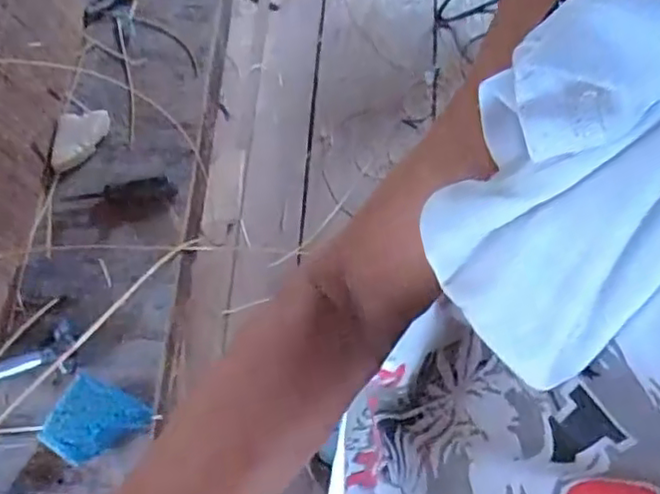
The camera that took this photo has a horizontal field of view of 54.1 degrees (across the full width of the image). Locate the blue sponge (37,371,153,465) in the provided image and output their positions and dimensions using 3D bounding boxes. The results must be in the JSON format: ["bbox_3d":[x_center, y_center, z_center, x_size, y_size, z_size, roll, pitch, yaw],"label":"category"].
[{"bbox_3d":[-0.230,0.174,0.636,0.081,0.058,0.079,28,71,8],"label":"blue sponge"}]

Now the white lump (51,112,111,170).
[{"bbox_3d":[-0.287,-0.122,0.750,0.057,0.025,0.071,2,69,-1],"label":"white lump"}]

